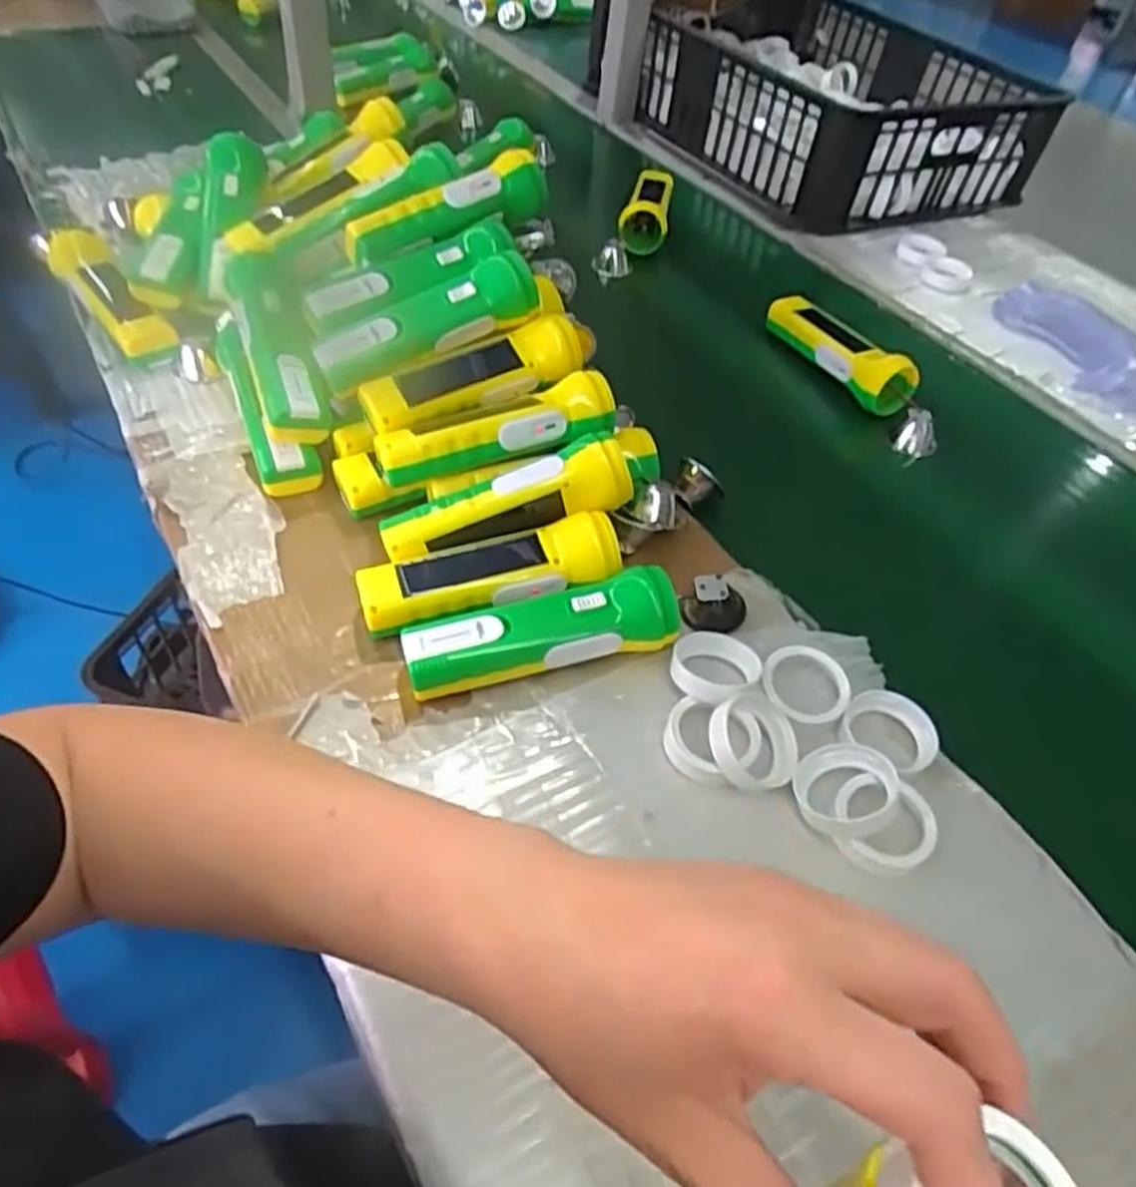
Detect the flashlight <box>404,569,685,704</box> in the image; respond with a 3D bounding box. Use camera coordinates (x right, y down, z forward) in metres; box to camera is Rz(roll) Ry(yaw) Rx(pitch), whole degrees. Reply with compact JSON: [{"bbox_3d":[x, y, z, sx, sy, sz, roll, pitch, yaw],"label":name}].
[{"bbox_3d":[-0.015,0.025,0.479,0.163,0.044,0.042,-9,50,-14],"label":"flashlight"}]

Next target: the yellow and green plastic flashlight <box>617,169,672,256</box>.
[{"bbox_3d":[0.092,-0.443,0.914,0.049,0.046,0.157,10,48,3],"label":"yellow and green plastic flashlight"}]

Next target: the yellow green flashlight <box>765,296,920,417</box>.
[{"bbox_3d":[0.254,-0.233,0.743,0.053,0.044,0.158,-16,52,-19],"label":"yellow green flashlight"}]

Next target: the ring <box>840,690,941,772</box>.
[{"bbox_3d":[0.187,0.079,0.460,0.054,0.018,0.054,3,48,-3],"label":"ring"}]

